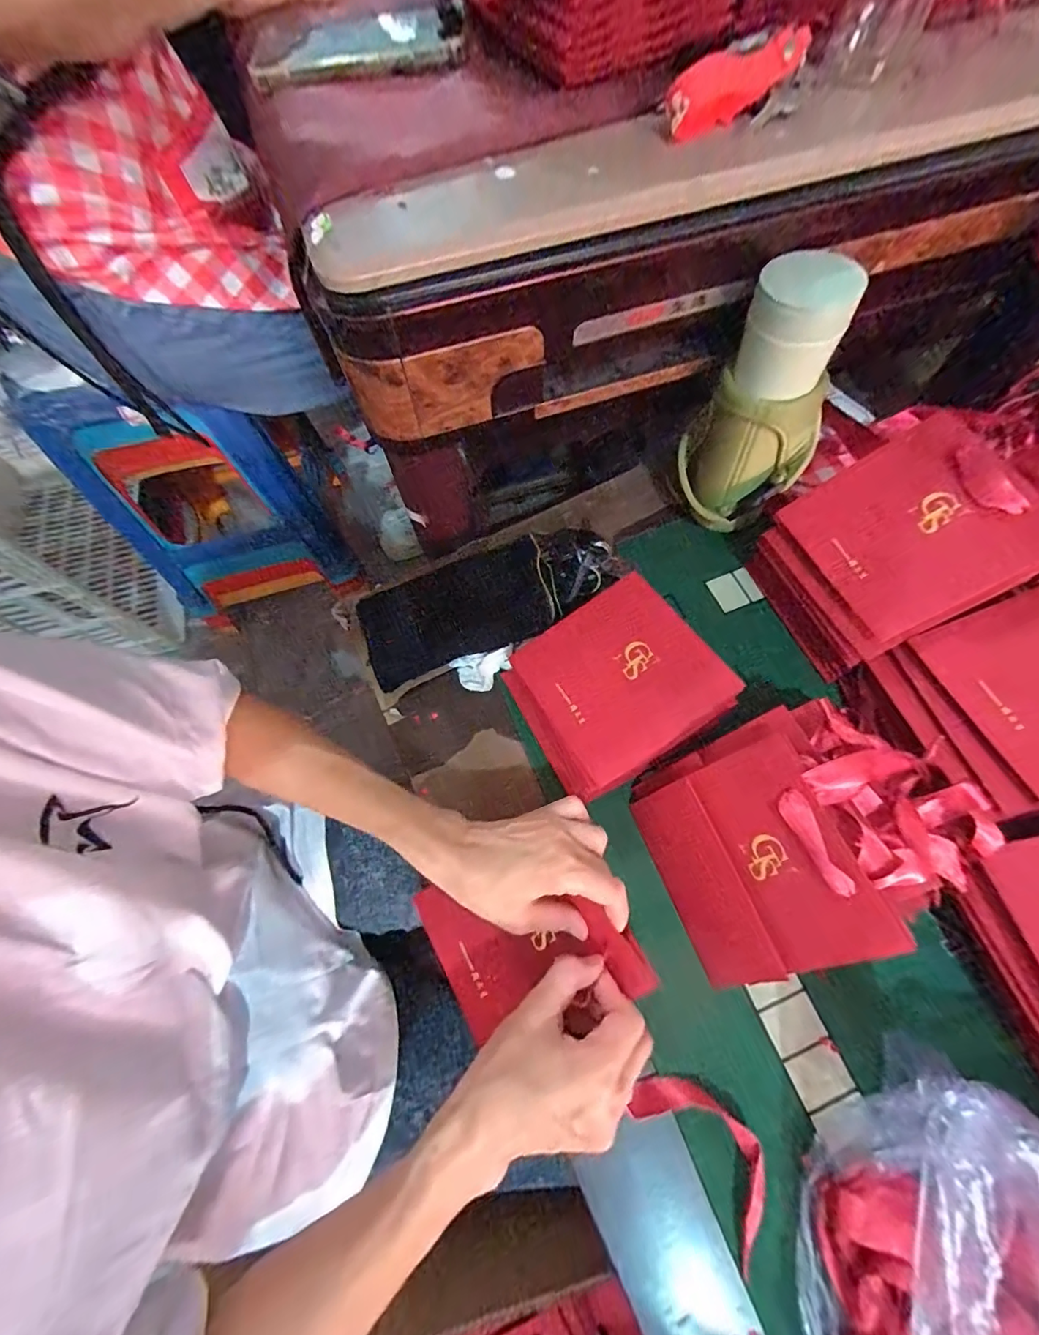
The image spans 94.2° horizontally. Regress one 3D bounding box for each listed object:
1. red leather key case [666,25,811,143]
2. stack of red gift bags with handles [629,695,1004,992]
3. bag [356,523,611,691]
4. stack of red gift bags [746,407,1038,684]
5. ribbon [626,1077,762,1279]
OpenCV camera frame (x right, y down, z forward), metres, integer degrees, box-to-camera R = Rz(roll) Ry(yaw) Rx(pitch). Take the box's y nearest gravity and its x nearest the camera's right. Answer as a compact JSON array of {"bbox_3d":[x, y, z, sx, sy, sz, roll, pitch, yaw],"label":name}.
[{"bbox_3d":[0.137,-0.369,0.309,0.102,0.033,0.013,-29,70,-9],"label":"red leather key case"},{"bbox_3d":[0.209,0.115,0.350,0.203,0.096,0.154,-20,68,-6],"label":"stack of red gift bags with handles"},{"bbox_3d":[-0.031,-0.069,0.481,0.256,0.050,0.115,-21,68,-6],"label":"bag"},{"bbox_3d":[0.309,-0.098,0.411,0.180,0.061,0.144,-35,71,23],"label":"stack of red gift bags"},{"bbox_3d":[0.126,0.320,0.319,0.053,0.017,0.104,-39,72,-13],"label":"ribbon"}]

